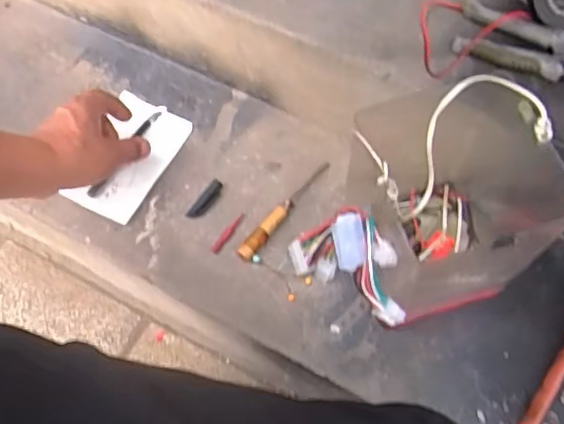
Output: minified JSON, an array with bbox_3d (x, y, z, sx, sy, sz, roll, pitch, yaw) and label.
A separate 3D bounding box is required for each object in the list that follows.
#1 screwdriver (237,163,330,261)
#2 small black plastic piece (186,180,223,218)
[{"bbox_3d":[0.003,-0.005,0.630,0.016,0.014,0.147,34,69,16],"label":"screwdriver"},{"bbox_3d":[-0.083,-0.013,0.639,0.018,0.007,0.051,33,69,15],"label":"small black plastic piece"}]

